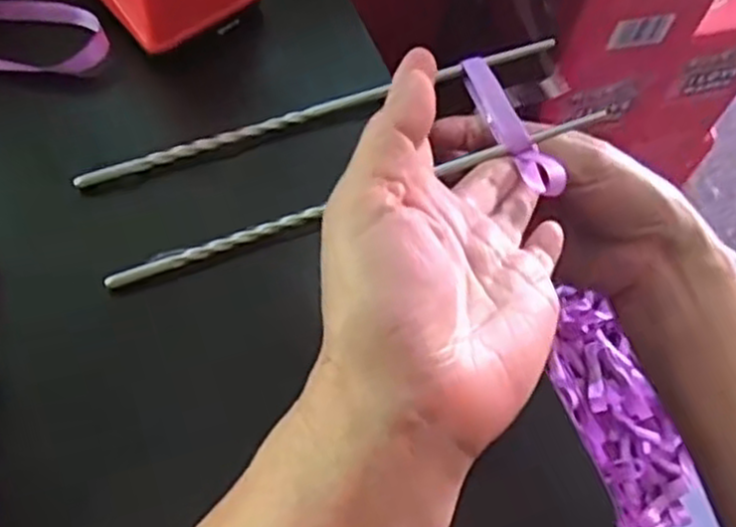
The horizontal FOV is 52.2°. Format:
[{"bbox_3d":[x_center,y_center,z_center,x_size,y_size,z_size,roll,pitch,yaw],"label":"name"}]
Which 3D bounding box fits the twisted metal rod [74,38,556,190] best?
[{"bbox_3d":[-0.025,-0.065,0.331,0.202,0.012,0.010,-19,65,-13],"label":"twisted metal rod"}]

